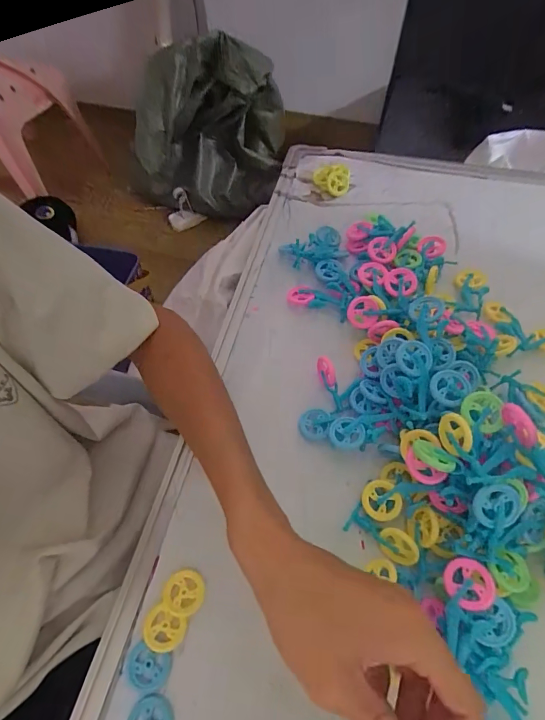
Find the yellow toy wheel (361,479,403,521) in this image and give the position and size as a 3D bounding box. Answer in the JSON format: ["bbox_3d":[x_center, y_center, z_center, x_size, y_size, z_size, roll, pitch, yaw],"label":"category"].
[{"bbox_3d":[0.085,0.109,0.295,0.029,0.006,0.029,-35,67,15],"label":"yellow toy wheel"}]

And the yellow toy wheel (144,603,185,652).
[{"bbox_3d":[-0.077,0.192,0.268,0.029,0.004,0.025,20,62,13],"label":"yellow toy wheel"}]

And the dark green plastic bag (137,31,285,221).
[{"bbox_3d":[-0.185,-0.620,1.057,0.409,0.434,0.217,-3,60,0],"label":"dark green plastic bag"}]

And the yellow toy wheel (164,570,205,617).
[{"bbox_3d":[-0.066,0.172,0.279,0.030,0.005,0.028,-1,60,1],"label":"yellow toy wheel"}]

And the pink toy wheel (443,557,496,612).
[{"bbox_3d":[0.129,0.147,0.249,0.030,0.004,0.029,-6,56,9],"label":"pink toy wheel"}]

